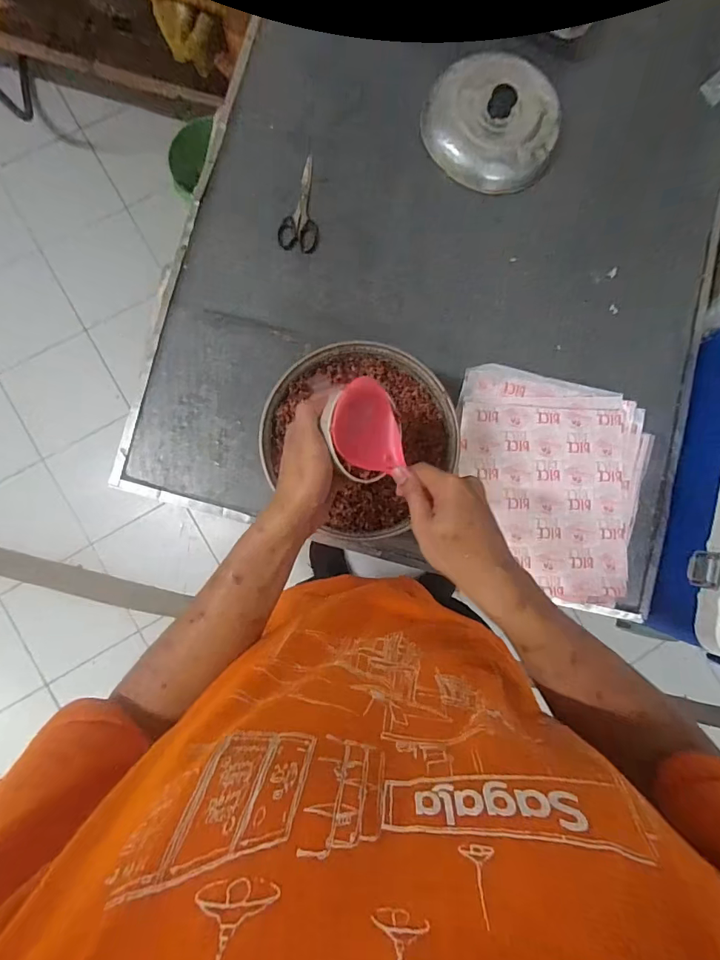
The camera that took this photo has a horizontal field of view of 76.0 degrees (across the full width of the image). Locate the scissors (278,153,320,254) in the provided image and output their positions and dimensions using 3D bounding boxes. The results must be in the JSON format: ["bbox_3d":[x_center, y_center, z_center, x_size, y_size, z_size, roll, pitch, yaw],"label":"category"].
[{"bbox_3d":[-0.085,-0.408,0.682,0.058,0.005,0.145,7,86,-3],"label":"scissors"}]

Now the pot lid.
[{"bbox_3d":[0.196,-0.534,0.688,0.196,0.040,0.183,0,86,-4],"label":"pot lid"}]

